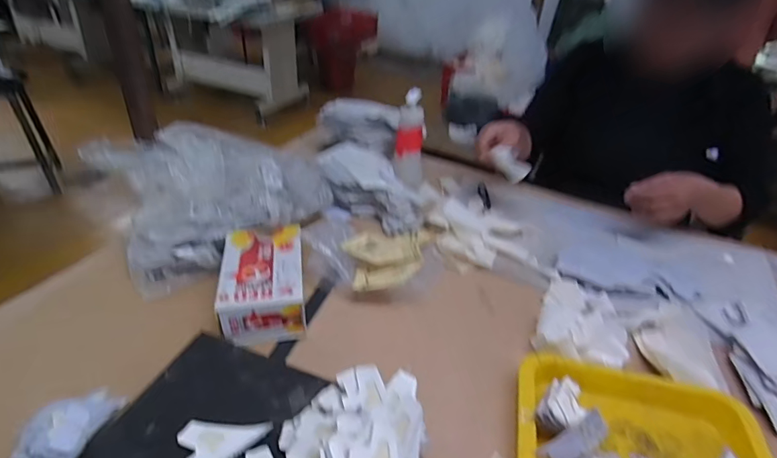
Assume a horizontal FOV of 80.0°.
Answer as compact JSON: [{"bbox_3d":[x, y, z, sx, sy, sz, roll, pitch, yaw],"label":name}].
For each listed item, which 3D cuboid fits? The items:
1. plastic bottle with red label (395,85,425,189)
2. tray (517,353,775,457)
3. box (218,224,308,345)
[{"bbox_3d":[0.044,-0.165,0.885,0.061,0.175,0.049,7,35,2],"label":"plastic bottle with red label"},{"bbox_3d":[0.264,0.234,0.491,0.251,0.053,0.204,11,35,7],"label":"tray"},{"bbox_3d":[-0.169,0.068,0.631,0.110,0.054,0.160,-3,36,-12],"label":"box"}]

